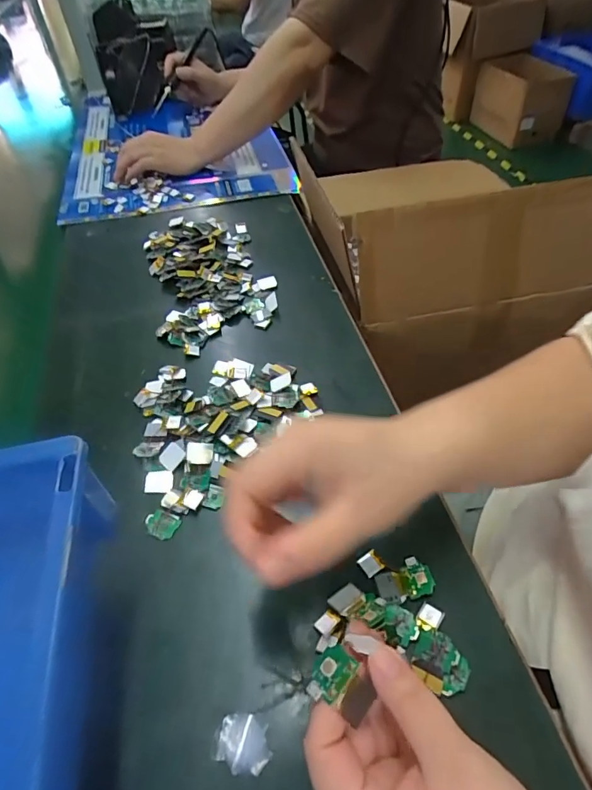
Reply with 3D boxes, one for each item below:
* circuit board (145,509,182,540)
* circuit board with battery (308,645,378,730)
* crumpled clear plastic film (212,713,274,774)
[{"bbox_3d":[-0.104,0.100,0.351,0.025,0.004,0.020,19,53,18],"label":"circuit board"},{"bbox_3d":[0.023,0.139,0.218,0.030,0.010,0.025,26,55,23],"label":"circuit board with battery"},{"bbox_3d":[-0.031,0.201,0.262,0.030,0.007,0.027,-2,49,0],"label":"crumpled clear plastic film"}]

